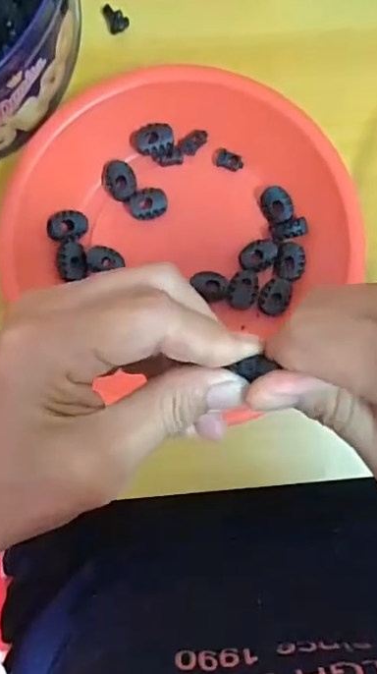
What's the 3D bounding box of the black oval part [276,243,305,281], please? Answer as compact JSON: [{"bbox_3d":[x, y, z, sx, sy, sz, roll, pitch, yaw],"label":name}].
[{"bbox_3d":[0.060,-0.044,0.321,0.016,0.004,0.022,8,89,-2],"label":"black oval part"}]

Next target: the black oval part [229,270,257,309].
[{"bbox_3d":[0.032,-0.028,0.319,0.017,0.004,0.023,10,88,-2],"label":"black oval part"}]

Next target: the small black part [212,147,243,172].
[{"bbox_3d":[0.023,-0.104,0.325,0.019,0.005,0.009,26,88,-2],"label":"small black part"}]

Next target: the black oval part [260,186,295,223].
[{"bbox_3d":[0.052,-0.078,0.322,0.017,0.006,0.022,-34,90,-3],"label":"black oval part"}]

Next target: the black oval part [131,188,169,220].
[{"bbox_3d":[-0.023,-0.077,0.320,0.021,0.007,0.017,-14,89,-2],"label":"black oval part"}]

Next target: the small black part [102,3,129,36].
[{"bbox_3d":[-0.043,-0.188,0.323,0.012,0.008,0.015,-27,90,-3],"label":"small black part"}]

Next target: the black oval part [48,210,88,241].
[{"bbox_3d":[-0.068,-0.064,0.314,0.022,0.004,0.016,-10,92,-23],"label":"black oval part"}]

